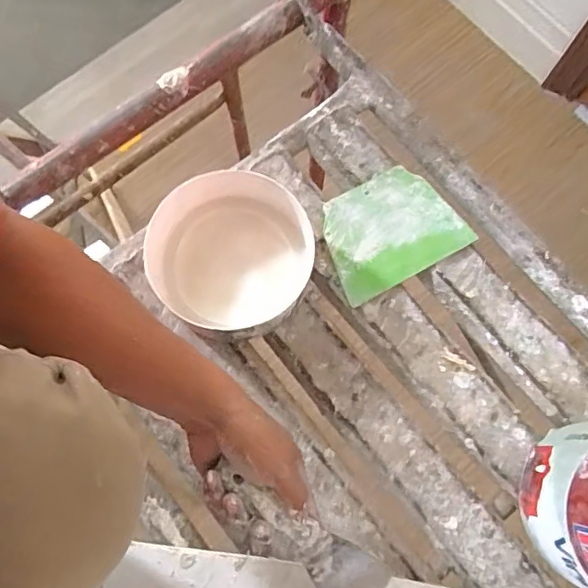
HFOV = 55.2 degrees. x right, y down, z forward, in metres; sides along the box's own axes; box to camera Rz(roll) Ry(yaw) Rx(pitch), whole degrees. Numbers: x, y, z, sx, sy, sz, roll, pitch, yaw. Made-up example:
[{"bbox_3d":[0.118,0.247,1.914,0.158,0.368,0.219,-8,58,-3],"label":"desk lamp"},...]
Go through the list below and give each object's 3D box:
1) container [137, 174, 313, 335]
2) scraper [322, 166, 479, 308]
[{"bbox_3d":[-0.071,-0.046,0.636,0.163,0.089,0.164,0,75,0],"label":"container"},{"bbox_3d":[0.114,-0.079,0.678,0.162,0.015,0.130,-29,73,-6],"label":"scraper"}]

